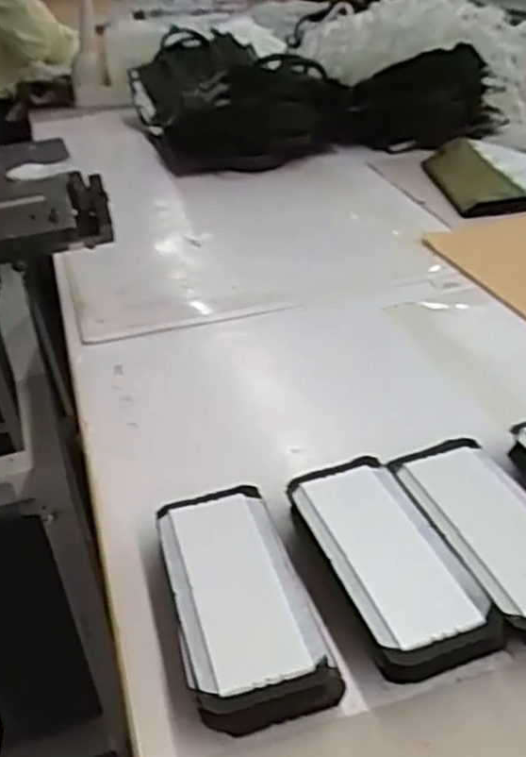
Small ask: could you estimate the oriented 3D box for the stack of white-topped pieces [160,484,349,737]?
[{"bbox_3d":[-0.016,0.137,0.454,0.077,0.032,0.166,-13,33,-12],"label":"stack of white-topped pieces"}]

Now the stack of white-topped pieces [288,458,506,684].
[{"bbox_3d":[0.077,0.117,0.477,0.074,0.036,0.165,-15,32,-13],"label":"stack of white-topped pieces"}]

